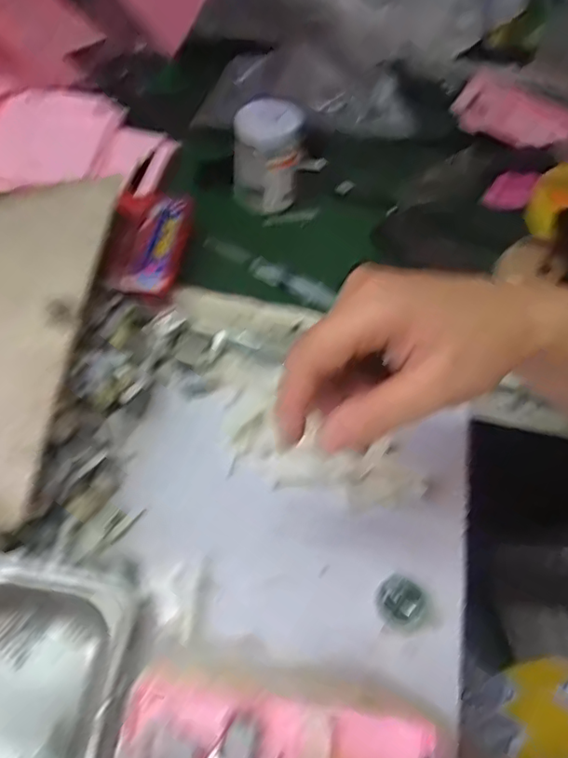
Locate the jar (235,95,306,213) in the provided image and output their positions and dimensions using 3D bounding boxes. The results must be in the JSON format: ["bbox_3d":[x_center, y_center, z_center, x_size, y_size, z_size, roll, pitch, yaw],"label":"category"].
[{"bbox_3d":[-0.017,-0.229,0.599,0.065,0.092,0.061,6,52,0],"label":"jar"}]

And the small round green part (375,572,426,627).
[{"bbox_3d":[0.074,0.145,0.373,0.031,0.016,0.030,2,52,-3],"label":"small round green part"}]

